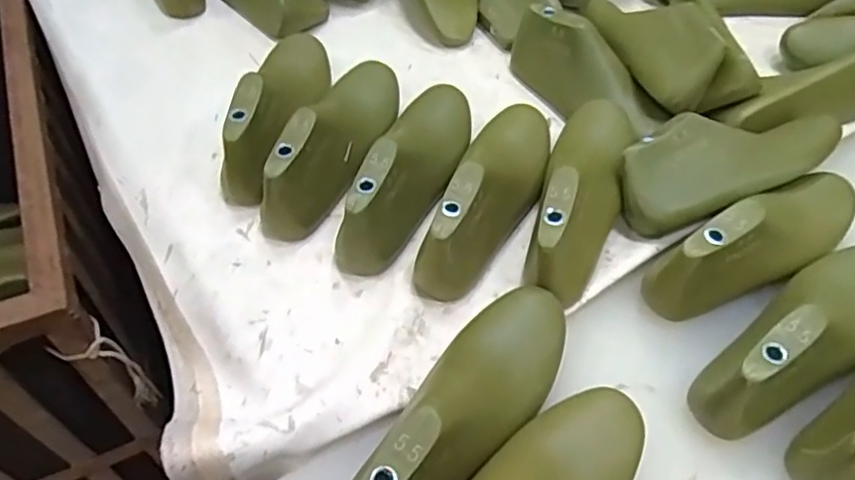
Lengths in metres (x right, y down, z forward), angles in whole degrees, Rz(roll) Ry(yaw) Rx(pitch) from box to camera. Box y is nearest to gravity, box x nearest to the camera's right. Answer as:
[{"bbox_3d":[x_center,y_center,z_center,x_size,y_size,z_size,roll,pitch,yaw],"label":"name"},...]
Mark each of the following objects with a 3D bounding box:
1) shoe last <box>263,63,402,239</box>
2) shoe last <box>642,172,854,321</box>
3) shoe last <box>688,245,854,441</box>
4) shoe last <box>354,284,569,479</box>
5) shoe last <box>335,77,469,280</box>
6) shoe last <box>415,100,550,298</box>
[{"bbox_3d":[-0.081,-0.103,0.591,0.059,0.082,0.226,14,52,9],"label":"shoe last"},{"bbox_3d":[0.279,-0.007,0.525,0.225,0.081,0.074,-27,57,-22],"label":"shoe last"},{"bbox_3d":[0.290,0.067,0.471,0.221,0.085,0.072,-33,59,-25],"label":"shoe last"},{"bbox_3d":[0.027,0.109,0.423,0.071,0.078,0.231,28,55,20],"label":"shoe last"},{"bbox_3d":[-0.015,-0.074,0.572,0.063,0.082,0.221,18,53,13],"label":"shoe last"},{"bbox_3d":[0.058,-0.054,0.557,0.079,0.075,0.237,17,52,12],"label":"shoe last"}]

